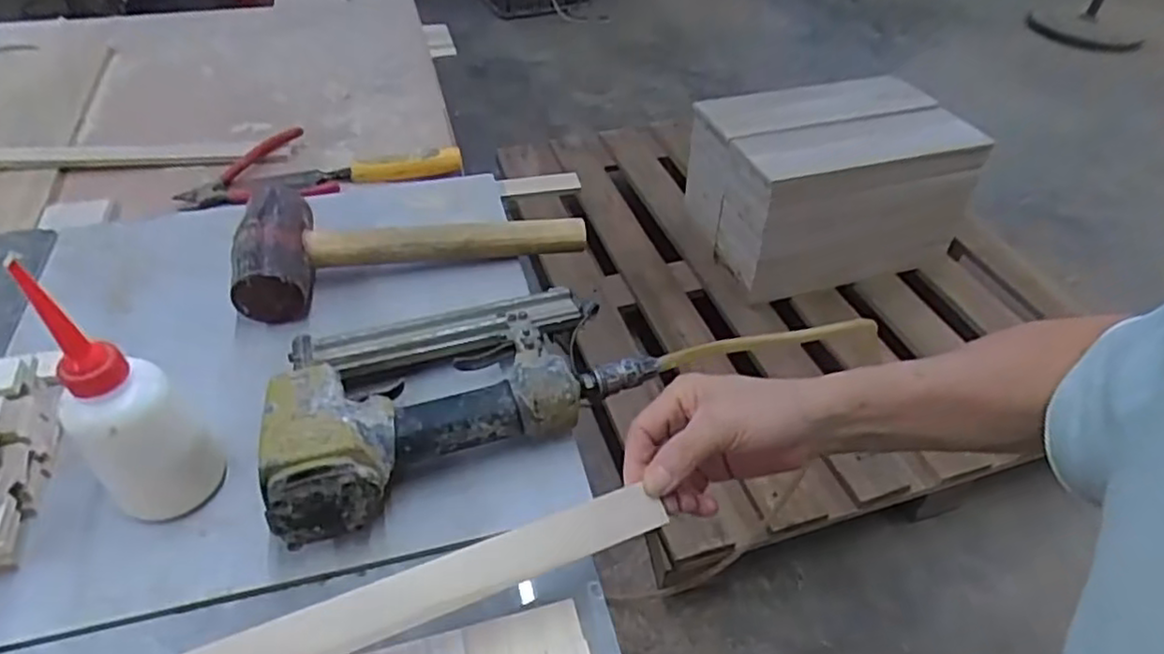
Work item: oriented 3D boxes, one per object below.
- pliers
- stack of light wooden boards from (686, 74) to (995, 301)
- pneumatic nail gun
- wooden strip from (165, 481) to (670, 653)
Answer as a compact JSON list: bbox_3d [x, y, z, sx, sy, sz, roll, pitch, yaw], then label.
[{"bbox_3d":[-0.329,-0.151,0.685,0.139,0.022,0.112,-24,51,-27],"label":"pliers"},{"bbox_3d":[0.496,-0.302,1.426,0.528,0.280,0.314,-12,46,-17],"label":"stack of light wooden boards"},{"bbox_3d":[-0.090,0.039,0.471,0.241,0.065,0.144,-17,48,-21],"label":"pneumatic nail gun"},{"bbox_3d":[-0.162,0.153,0.313,0.441,0.013,0.027,-14,47,-22],"label":"wooden strip"}]

